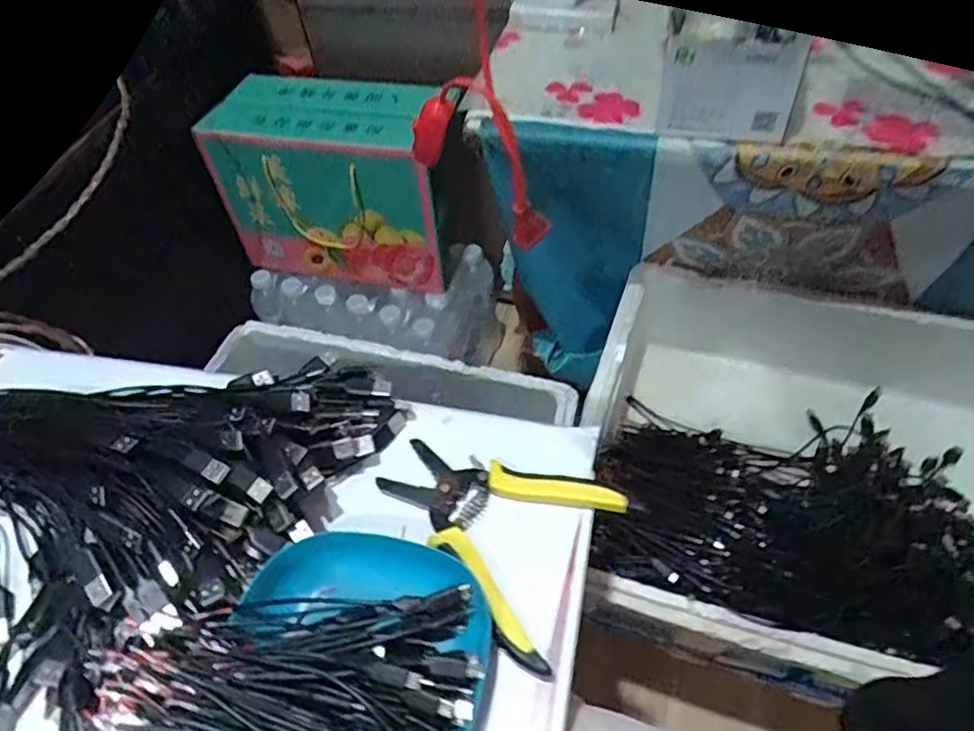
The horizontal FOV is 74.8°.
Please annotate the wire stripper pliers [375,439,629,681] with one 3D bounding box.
[{"bbox_3d":[-0.003,0.095,0.395,0.146,0.022,0.115,25,57,22],"label":"wire stripper pliers"}]

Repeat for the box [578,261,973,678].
[{"bbox_3d":[0.426,0.141,0.717,0.607,0.206,0.424,11,53,13],"label":"box"}]

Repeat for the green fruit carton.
[{"bbox_3d":[-0.205,-0.261,0.923,0.341,0.241,0.140,11,52,13],"label":"green fruit carton"}]

